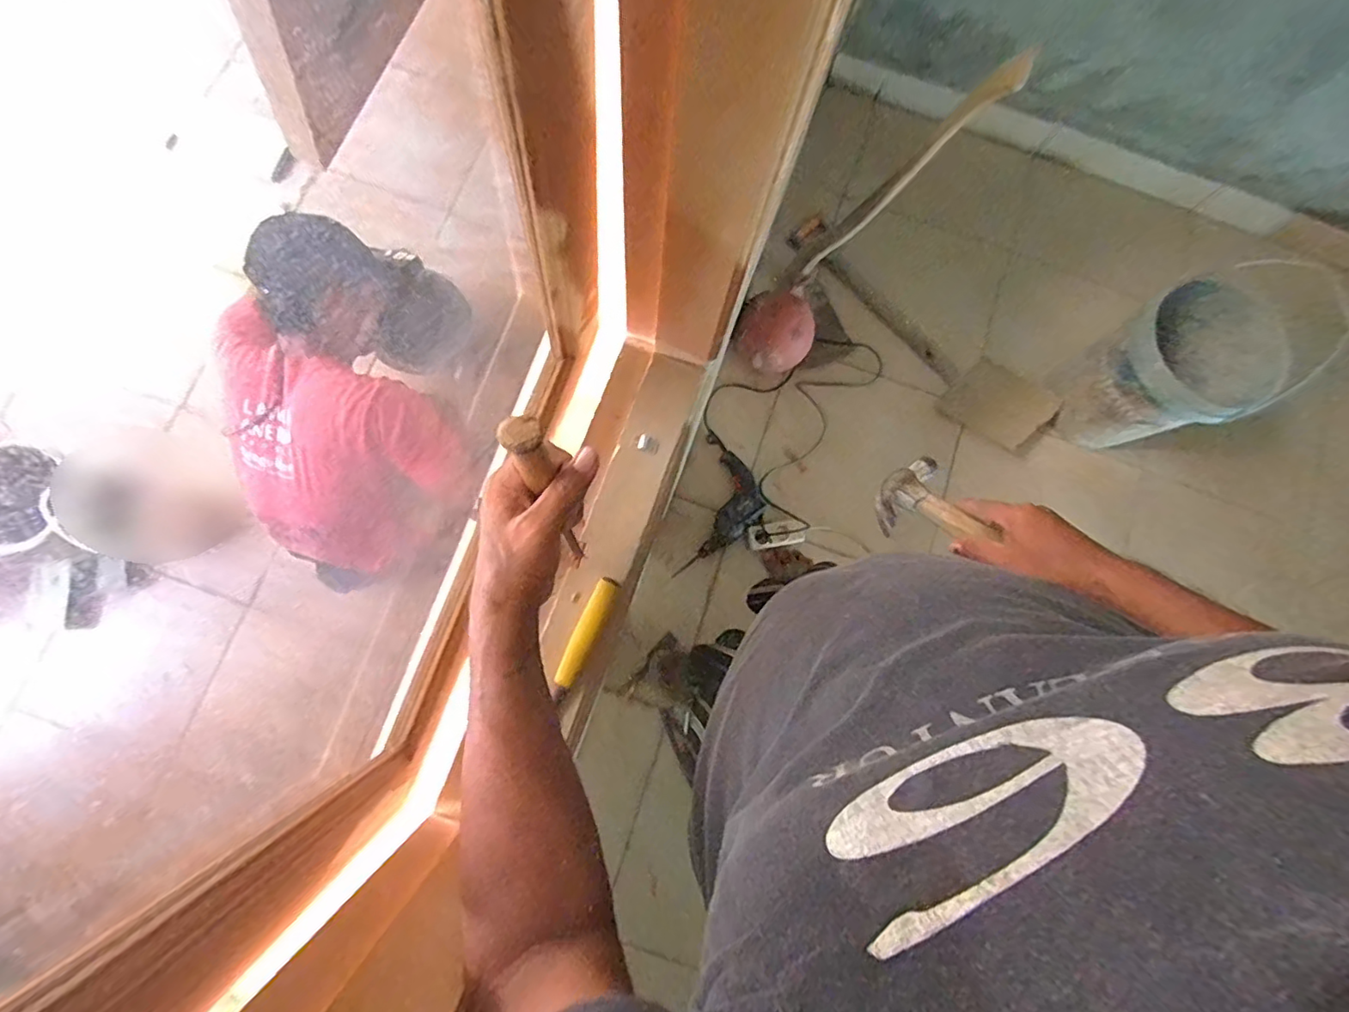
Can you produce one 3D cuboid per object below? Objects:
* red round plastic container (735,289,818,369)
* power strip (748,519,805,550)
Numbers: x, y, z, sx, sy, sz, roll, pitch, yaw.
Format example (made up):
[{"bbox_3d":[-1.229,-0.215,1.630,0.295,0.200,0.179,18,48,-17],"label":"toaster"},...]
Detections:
[{"bbox_3d":[0.266,-0.453,1.483,0.204,0.114,0.172,-16,78,-4],"label":"red round plastic container"},{"bbox_3d":[0.254,0.072,1.432,0.135,0.038,0.058,-8,81,-7],"label":"power strip"}]

